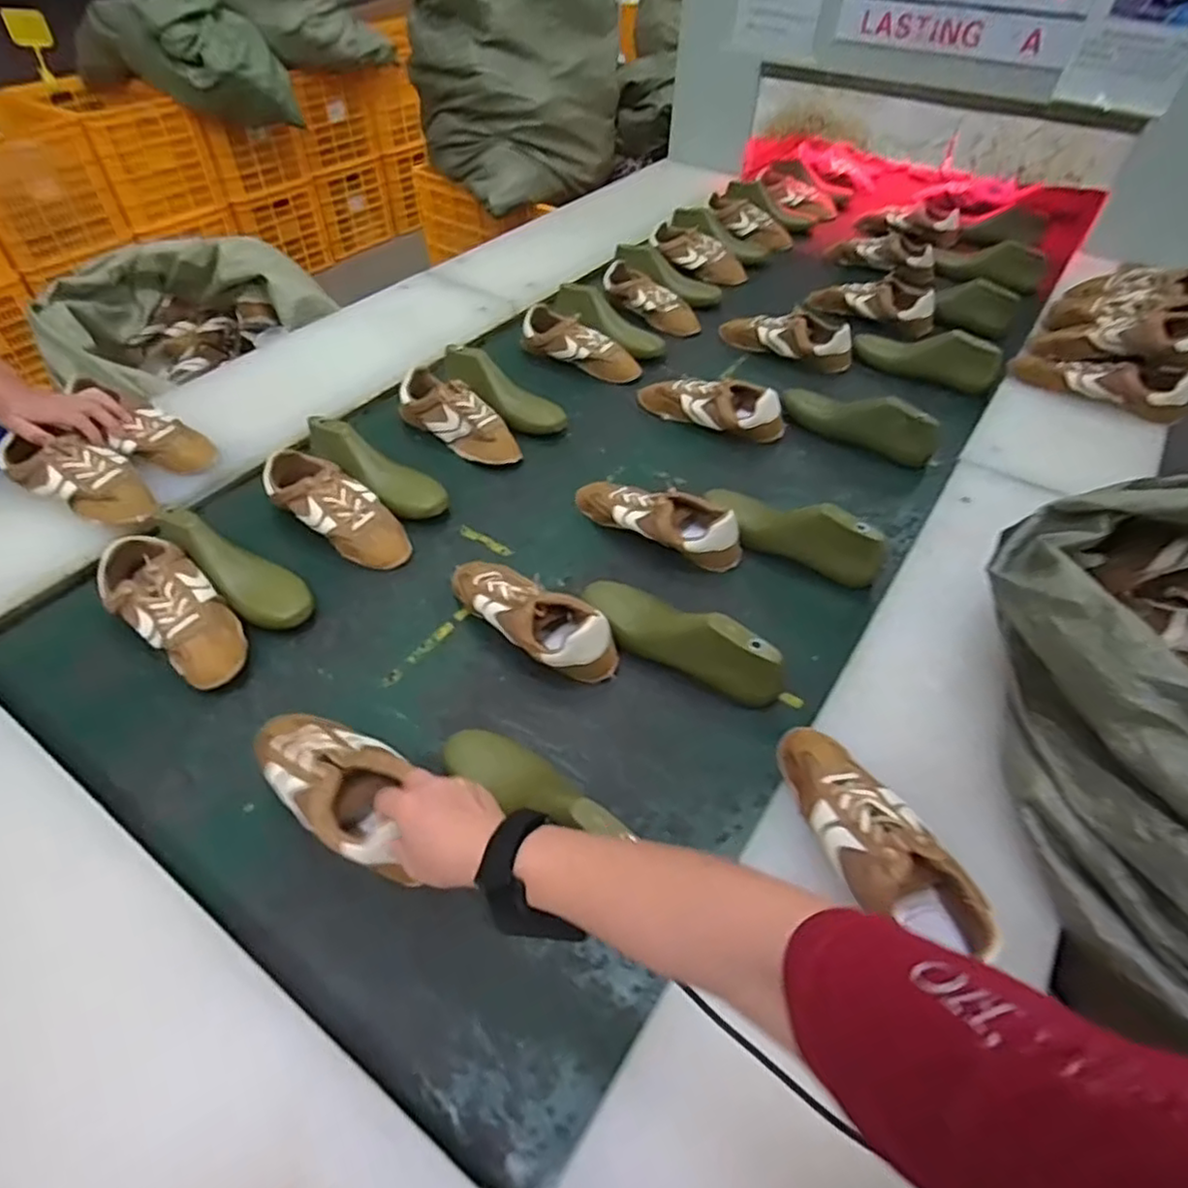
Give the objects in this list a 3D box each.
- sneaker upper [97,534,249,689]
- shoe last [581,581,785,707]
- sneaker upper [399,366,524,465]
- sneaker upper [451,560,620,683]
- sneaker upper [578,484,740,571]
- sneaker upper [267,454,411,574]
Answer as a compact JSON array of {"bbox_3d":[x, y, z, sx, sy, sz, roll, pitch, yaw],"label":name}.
[{"bbox_3d":[-0.487,0.016,0.782,0.232,0.070,0.097,30,55,22],"label":"sneaker upper"},{"bbox_3d":[0.101,0.038,0.760,0.249,0.093,0.079,25,54,18],"label":"shoe last"},{"bbox_3d":[-0.219,-0.274,1.054,0.240,0.068,0.083,37,58,26],"label":"sneaker upper"},{"bbox_3d":[-0.083,0.021,0.792,0.250,0.070,0.088,32,56,23],"label":"sneaker upper"},{"bbox_3d":[0.083,-0.104,0.908,0.247,0.072,0.083,24,53,18],"label":"sneaker upper"},{"bbox_3d":[-0.348,-0.117,0.908,0.242,0.066,0.092,30,56,22],"label":"sneaker upper"}]

